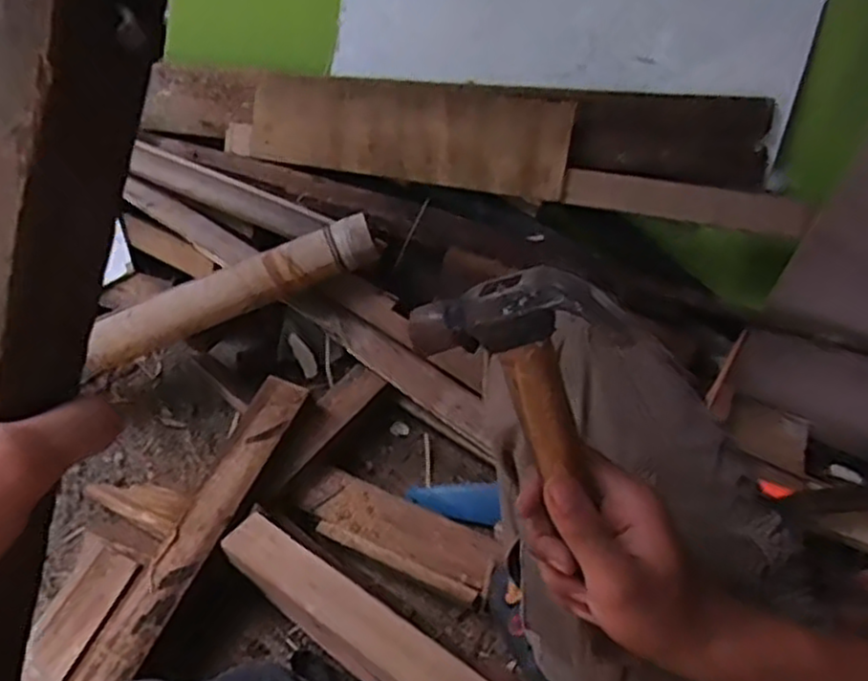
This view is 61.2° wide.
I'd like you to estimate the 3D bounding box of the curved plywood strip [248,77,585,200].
[{"bbox_3d":[-0.037,-0.279,0.974,0.425,0.125,0.019,10,16,9],"label":"curved plywood strip"}]

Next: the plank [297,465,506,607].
[{"bbox_3d":[-0.045,0.229,0.884,0.246,0.020,0.083,22,59,14],"label":"plank"}]

